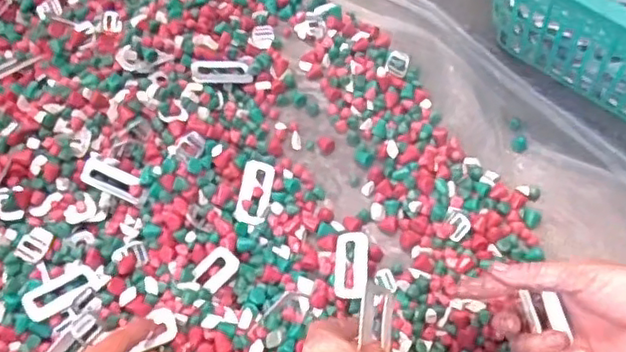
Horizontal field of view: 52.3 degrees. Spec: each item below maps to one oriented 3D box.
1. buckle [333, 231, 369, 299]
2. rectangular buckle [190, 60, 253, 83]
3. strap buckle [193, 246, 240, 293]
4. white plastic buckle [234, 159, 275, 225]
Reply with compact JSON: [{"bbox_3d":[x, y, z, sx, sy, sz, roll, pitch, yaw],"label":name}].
[{"bbox_3d":[0.033,0.074,0.543,0.028,0.005,0.061,-3,58,12],"label":"buckle"},{"bbox_3d":[-0.089,-0.102,0.614,0.059,0.006,0.027,-1,63,-22],"label":"rectangular buckle"},{"bbox_3d":[-0.080,0.078,0.535,0.028,0.004,0.036,41,87,13],"label":"strap buckle"},{"bbox_3d":[-0.052,0.012,0.573,0.028,0.006,0.062,7,65,5],"label":"white plastic buckle"}]

